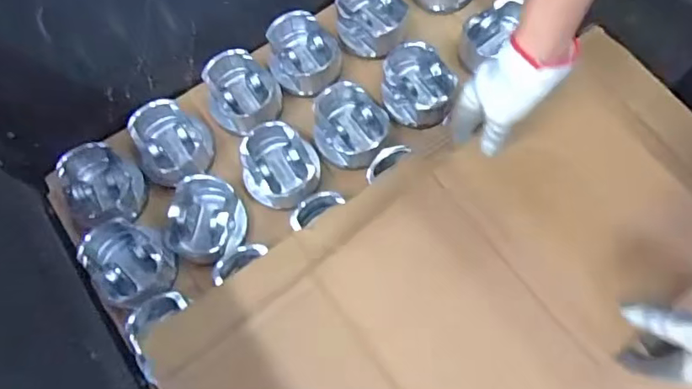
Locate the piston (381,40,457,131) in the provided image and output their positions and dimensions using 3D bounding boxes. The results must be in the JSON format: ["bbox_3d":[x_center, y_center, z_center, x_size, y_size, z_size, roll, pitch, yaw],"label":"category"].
[{"bbox_3d":[0.089,-0.136,0.658,0.092,0.053,0.091,0,71,1],"label":"piston"}]

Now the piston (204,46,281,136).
[{"bbox_3d":[-0.128,-0.124,0.656,0.088,0.072,0.093,0,71,1],"label":"piston"}]

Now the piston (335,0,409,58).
[{"bbox_3d":[0.031,-0.232,0.688,0.094,0.058,0.083,25,73,9],"label":"piston"}]

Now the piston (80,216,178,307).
[{"bbox_3d":[-0.245,0.075,0.583,0.089,0.076,0.086,0,71,1],"label":"piston"}]

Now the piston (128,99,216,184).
[{"bbox_3d":[-0.210,-0.062,0.634,0.084,0.065,0.091,-16,71,-5],"label":"piston"}]

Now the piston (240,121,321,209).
[{"bbox_3d":[-0.079,-0.034,0.632,0.089,0.051,0.093,0,71,1],"label":"piston"}]

